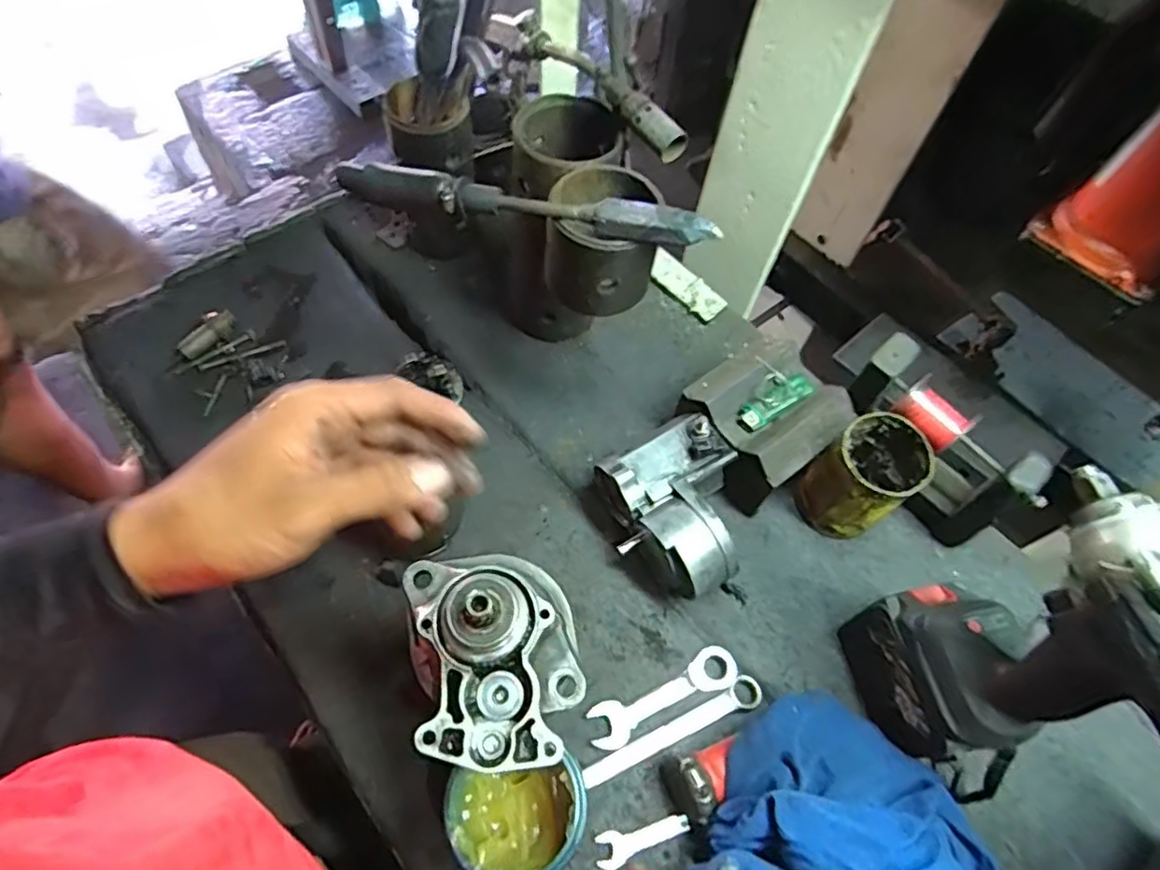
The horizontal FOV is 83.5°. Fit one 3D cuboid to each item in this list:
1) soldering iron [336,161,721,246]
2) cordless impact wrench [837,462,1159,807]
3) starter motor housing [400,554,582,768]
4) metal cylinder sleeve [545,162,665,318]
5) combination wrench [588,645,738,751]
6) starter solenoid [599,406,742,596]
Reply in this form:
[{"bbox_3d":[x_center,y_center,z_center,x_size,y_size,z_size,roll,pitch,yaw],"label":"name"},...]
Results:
[{"bbox_3d":[-0.045,-0.168,0.471,0.280,0.032,0.025,13,61,4],"label":"soldering iron"},{"bbox_3d":[0.276,0.150,0.417,0.072,0.291,0.149,-11,62,-9],"label":"cordless impact wrench"},{"bbox_3d":[-0.052,0.126,0.389,0.101,0.086,0.134,-10,62,-9],"label":"starter motor housing"},{"bbox_3d":[0.016,-0.155,0.517,0.087,0.085,0.088,12,61,3],"label":"metal cylinder sleeve"},{"bbox_3d":[0.068,0.215,0.534,0.130,0.012,0.034,-22,65,-15],"label":"combination wrench"},{"bbox_3d":[0.085,0.065,0.570,0.110,0.086,0.146,-22,65,-15],"label":"starter solenoid"}]

